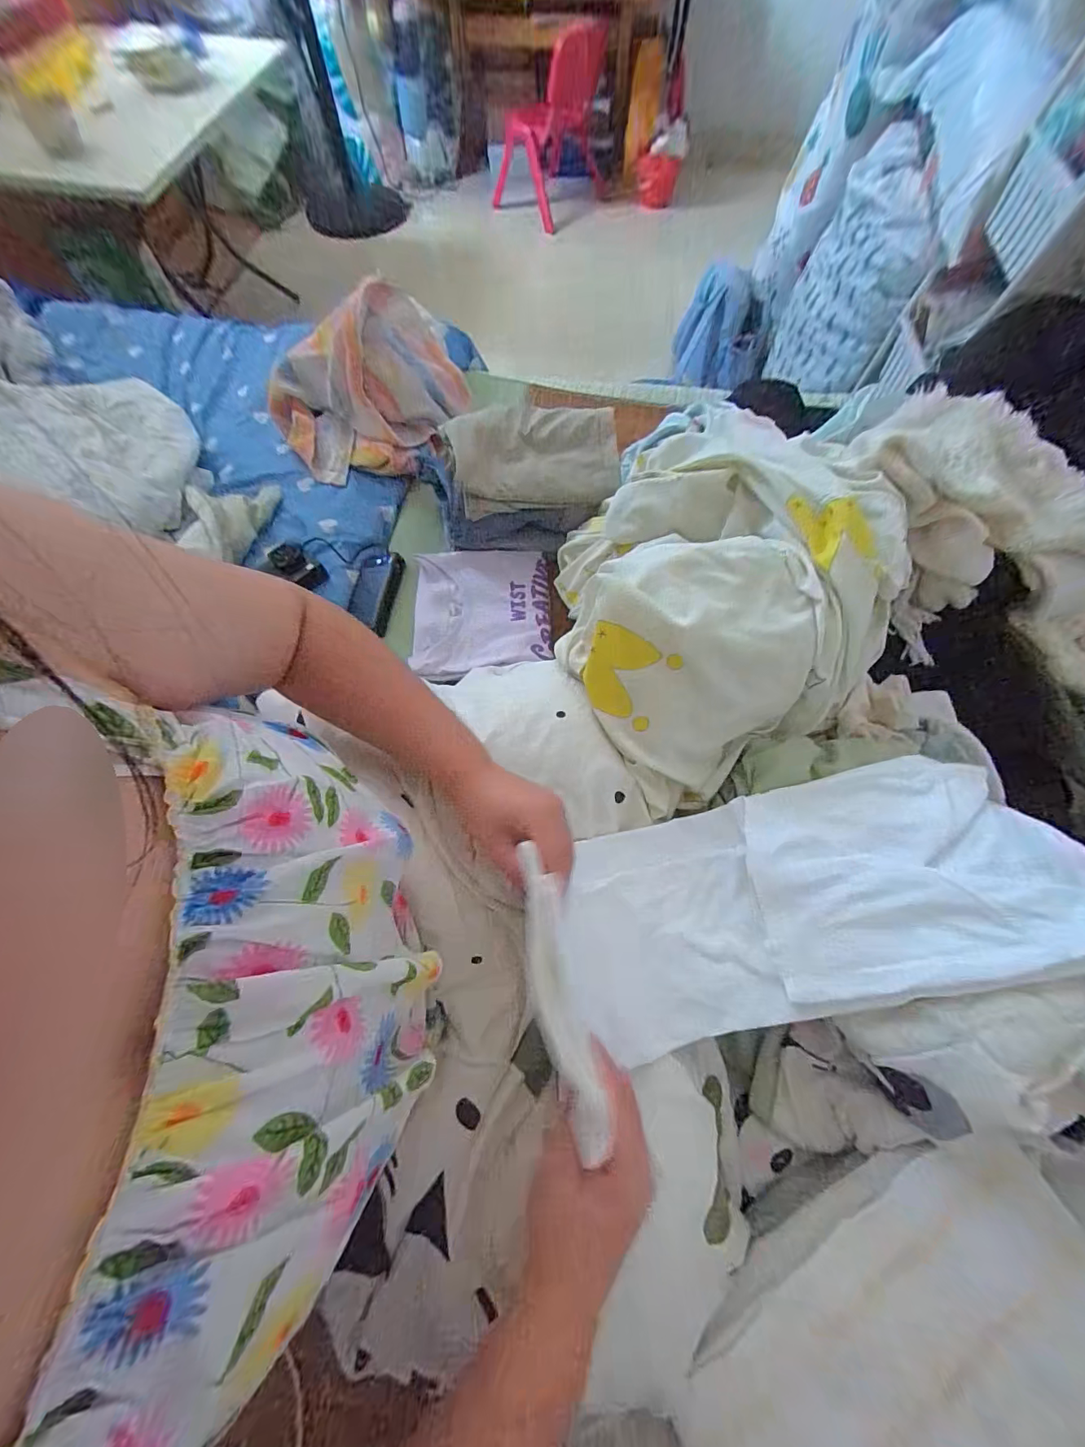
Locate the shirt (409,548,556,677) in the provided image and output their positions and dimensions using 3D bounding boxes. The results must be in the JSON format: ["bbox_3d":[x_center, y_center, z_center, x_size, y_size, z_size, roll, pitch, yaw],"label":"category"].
[{"bbox_3d":[-0.094,-0.177,0.727,0.209,0.016,0.225,-4,67,-2],"label":"shirt"}]

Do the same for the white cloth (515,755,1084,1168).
[{"bbox_3d":[0.212,0.168,0.408,0.464,0.058,0.209,-18,67,8],"label":"white cloth"}]

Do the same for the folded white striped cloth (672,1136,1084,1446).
[{"bbox_3d":[0.266,0.456,0.331,0.328,0.058,0.167,-24,69,-10],"label":"folded white striped cloth"}]

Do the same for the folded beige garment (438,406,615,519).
[{"bbox_3d":[-0.013,-0.419,0.725,0.250,0.050,0.193,-6,67,-3],"label":"folded beige garment"}]

